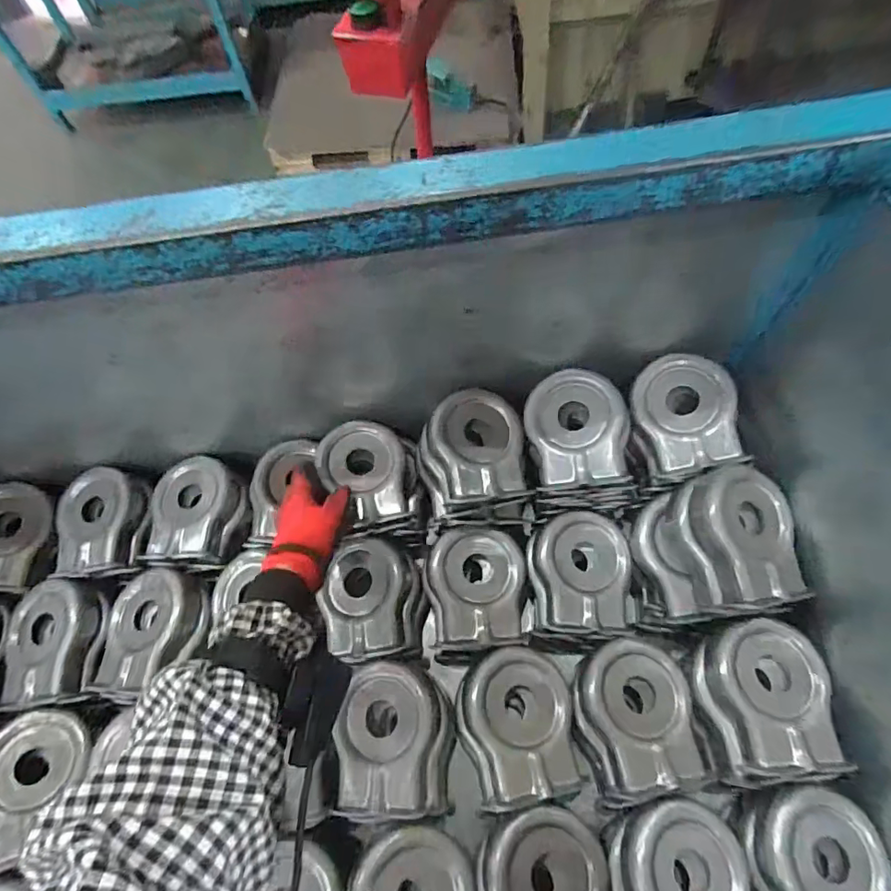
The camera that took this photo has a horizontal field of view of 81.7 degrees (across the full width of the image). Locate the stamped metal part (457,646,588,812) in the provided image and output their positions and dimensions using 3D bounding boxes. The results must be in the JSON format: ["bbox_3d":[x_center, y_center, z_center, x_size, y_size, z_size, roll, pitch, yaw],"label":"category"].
[{"bbox_3d":[0.067,0.255,0.477,0.102,0.030,0.122,-11,64,-3],"label":"stamped metal part"}]

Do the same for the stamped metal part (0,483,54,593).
[{"bbox_3d":[-0.516,0.108,0.605,0.087,0.048,0.121,8,69,-19],"label":"stamped metal part"}]

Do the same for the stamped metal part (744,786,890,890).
[{"bbox_3d":[0.306,0.348,0.413,0.101,0.029,0.119,-11,64,-3],"label":"stamped metal part"}]

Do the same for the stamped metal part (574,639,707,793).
[{"bbox_3d":[0.175,0.250,0.482,0.102,0.053,0.120,-12,64,-3],"label":"stamped metal part"}]

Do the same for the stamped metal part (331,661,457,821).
[{"bbox_3d":[-0.048,0.276,0.490,0.106,0.054,0.125,4,64,4],"label":"stamped metal part"}]

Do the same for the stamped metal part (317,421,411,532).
[{"bbox_3d":[-0.086,0.034,0.564,0.089,0.051,0.113,-20,65,-7],"label":"stamped metal part"}]

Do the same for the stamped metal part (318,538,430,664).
[{"bbox_3d":[-0.075,0.163,0.547,0.105,0.055,0.121,-10,64,-2],"label":"stamped metal part"}]

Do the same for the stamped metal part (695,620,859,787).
[{"bbox_3d":[0.286,0.227,0.459,0.101,0.043,0.130,-2,64,2],"label":"stamped metal part"}]

